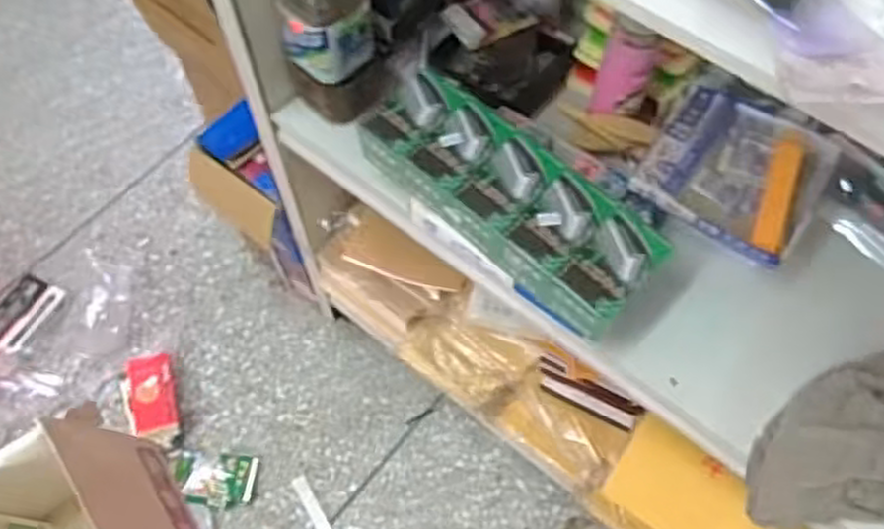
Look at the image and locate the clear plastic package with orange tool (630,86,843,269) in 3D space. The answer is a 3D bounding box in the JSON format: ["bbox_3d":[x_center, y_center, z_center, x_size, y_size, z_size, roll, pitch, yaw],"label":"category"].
[{"bbox_3d":[0.293,-0.097,0.774,0.160,0.051,0.160,30,83,25],"label":"clear plastic package with orange tool"}]

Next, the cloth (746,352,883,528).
[{"bbox_3d":[0.393,0.148,0.697,0.252,0.082,0.125,-25,64,-12],"label":"cloth"}]

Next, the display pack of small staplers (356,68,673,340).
[{"bbox_3d":[0.064,-0.065,0.780,0.323,0.073,0.112,39,69,20],"label":"display pack of small staplers"}]

